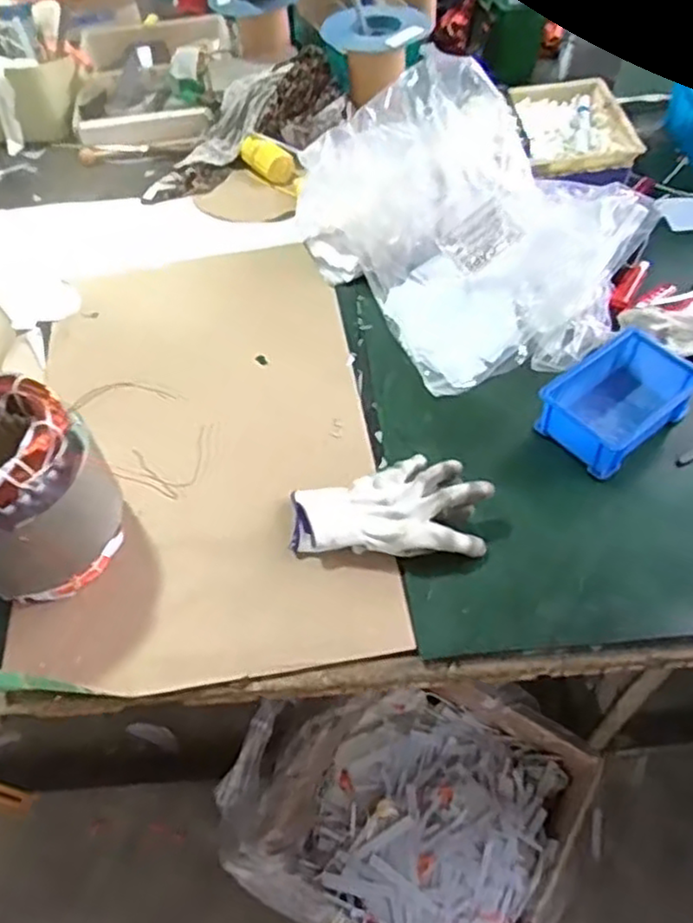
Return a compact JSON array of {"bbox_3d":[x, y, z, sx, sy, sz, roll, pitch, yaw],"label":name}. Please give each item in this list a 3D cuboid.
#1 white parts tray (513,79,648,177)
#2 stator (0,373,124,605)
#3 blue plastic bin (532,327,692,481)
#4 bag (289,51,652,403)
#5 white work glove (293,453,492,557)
[{"bbox_3d":[0.296,-0.441,0.914,0.142,0.027,0.179,-6,56,-1],"label":"white parts tray"},{"bbox_3d":[-0.272,0.027,0.592,0.126,0.168,0.132,-28,59,-15],"label":"stator"},{"bbox_3d":[0.268,-0.062,0.685,0.141,0.049,0.096,-35,61,-19],"label":"blue plastic bin"},{"bbox_3d":[0.142,-0.281,0.776,0.271,0.177,0.357,-28,59,-15],"label":"bag"},{"bbox_3d":[0.038,0.041,0.635,0.172,0.050,0.089,1,56,4],"label":"white work glove"}]

